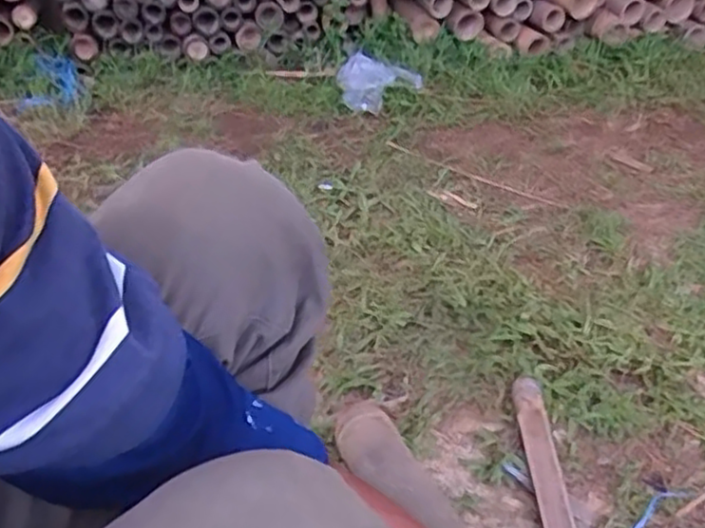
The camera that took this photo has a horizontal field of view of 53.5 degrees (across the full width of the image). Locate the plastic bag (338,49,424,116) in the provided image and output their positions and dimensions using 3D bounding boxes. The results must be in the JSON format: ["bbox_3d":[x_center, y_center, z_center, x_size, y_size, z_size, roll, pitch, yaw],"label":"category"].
[{"bbox_3d":[0.038,-0.409,1.587,0.191,0.042,0.172,27,67,22],"label":"plastic bag"}]

